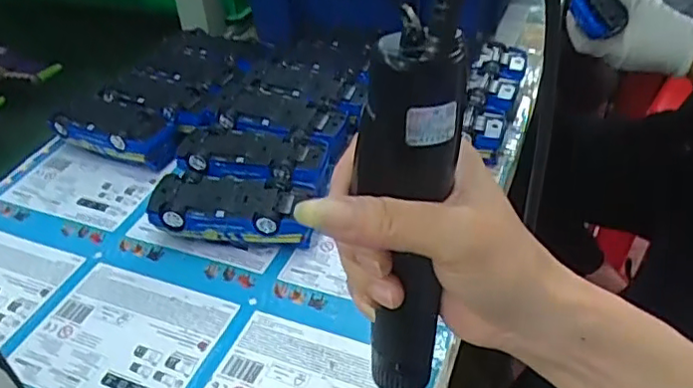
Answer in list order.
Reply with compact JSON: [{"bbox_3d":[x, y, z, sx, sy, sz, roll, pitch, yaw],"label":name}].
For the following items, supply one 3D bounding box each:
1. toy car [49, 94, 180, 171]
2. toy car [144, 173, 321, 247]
[{"bbox_3d":[-0.219,-0.056,0.603,0.130,0.043,0.057,18,44,23],"label":"toy car"},{"bbox_3d":[-0.089,0.017,0.501,0.125,0.045,0.053,5,41,10],"label":"toy car"}]

